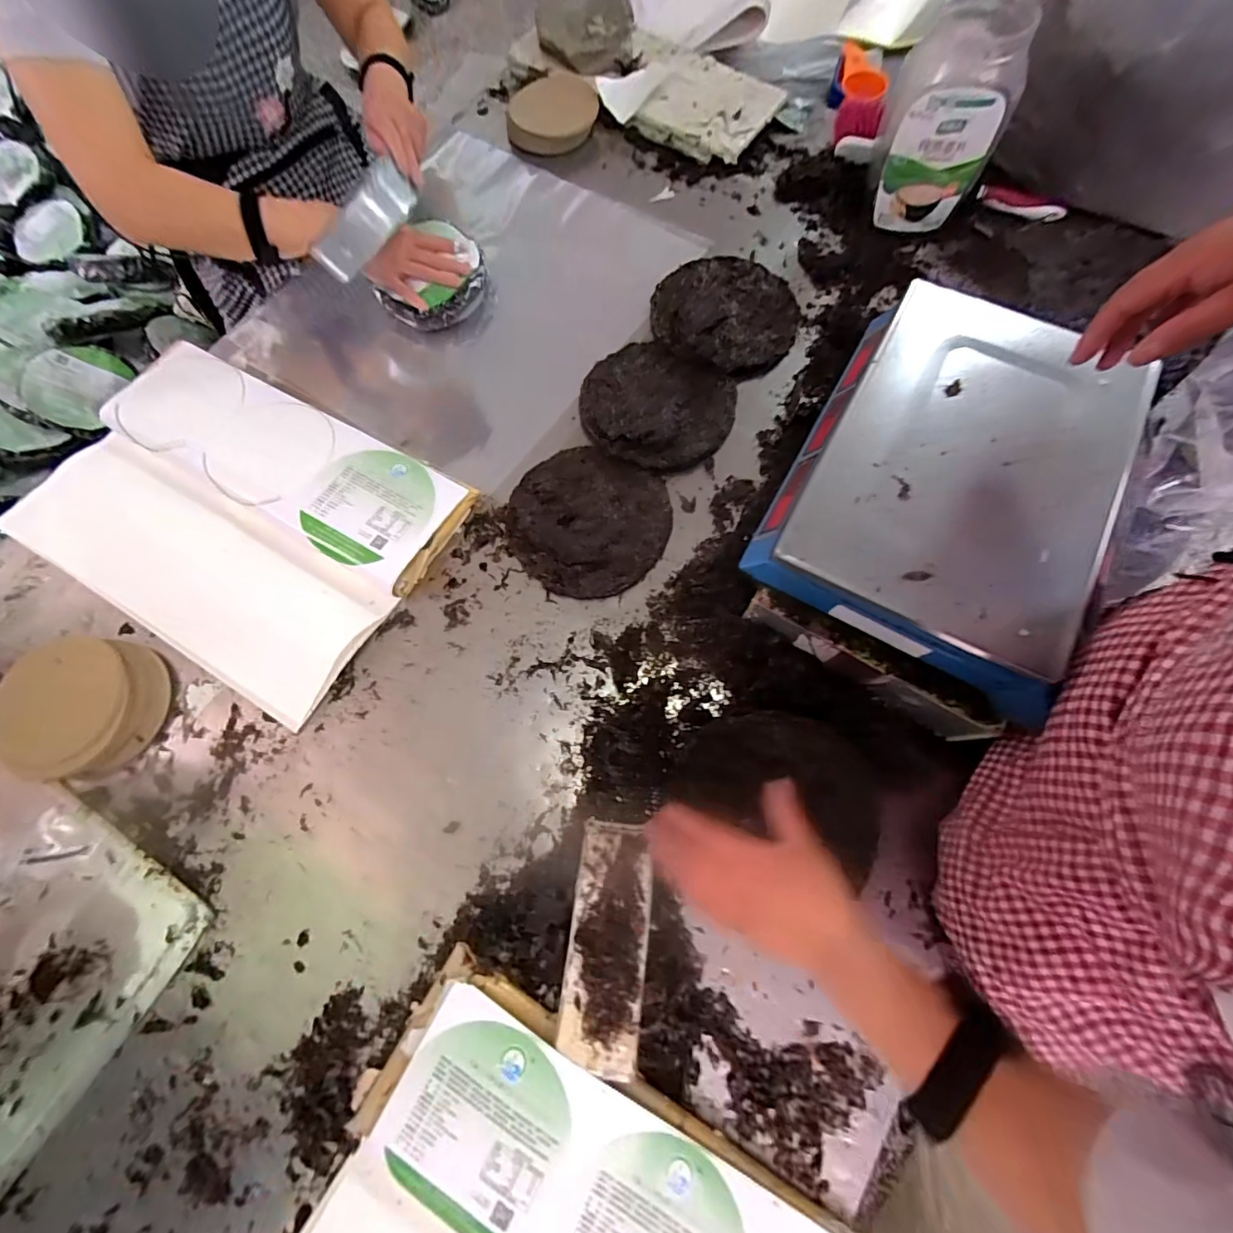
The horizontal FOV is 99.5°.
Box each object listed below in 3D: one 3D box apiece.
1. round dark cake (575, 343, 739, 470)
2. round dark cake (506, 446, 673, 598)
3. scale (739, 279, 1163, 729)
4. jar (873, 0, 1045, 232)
[{"bbox_3d":[0.049,-0.278,0.684,0.195,0.028,0.173,32,75,9],"label":"round dark cake"},{"bbox_3d":[-0.036,-0.119,0.641,0.189,0.019,0.189,0,73,0],"label":"round dark cake"},{"bbox_3d":[0.297,-0.135,0.470,0.235,0.083,0.324,27,75,10],"label":"scale"},{"bbox_3d":[0.430,-0.643,0.683,0.130,0.228,0.119,8,73,3],"label":"jar"}]

